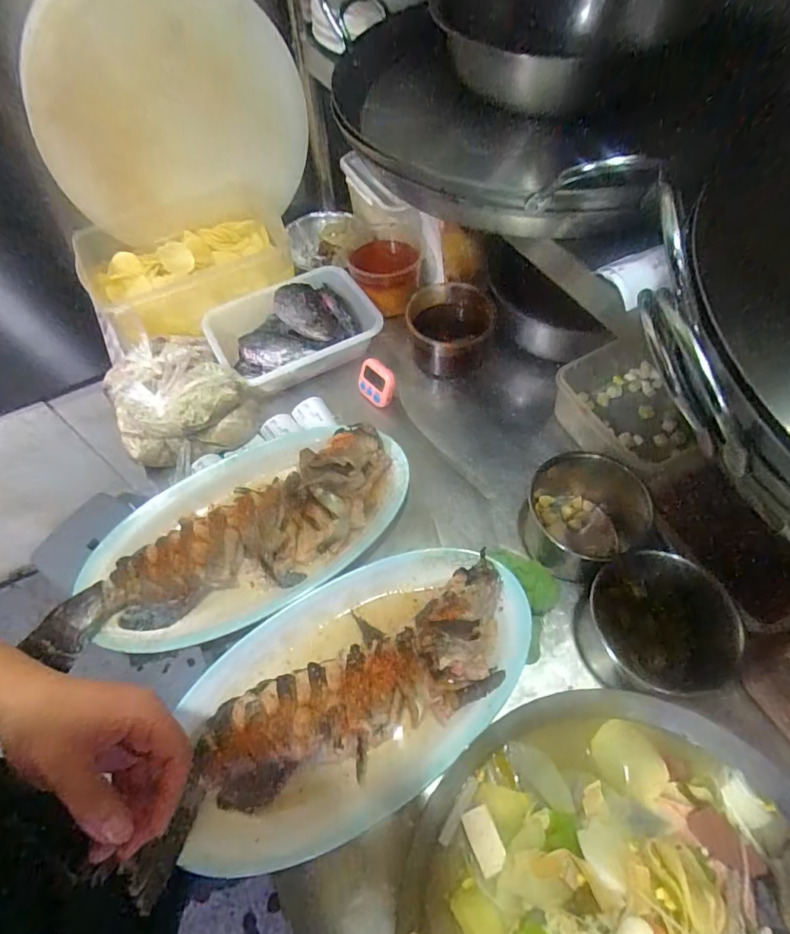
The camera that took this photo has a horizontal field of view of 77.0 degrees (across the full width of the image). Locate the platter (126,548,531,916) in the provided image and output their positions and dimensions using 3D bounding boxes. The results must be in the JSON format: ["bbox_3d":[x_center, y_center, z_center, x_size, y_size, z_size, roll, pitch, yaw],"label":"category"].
[{"bbox_3d":[-0.050,0.223,0.502,0.418,0.072,0.218,-25,60,-11],"label":"platter"}]

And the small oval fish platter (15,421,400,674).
[{"bbox_3d":[-0.179,0.066,0.603,0.416,0.059,0.224,-32,61,-15],"label":"small oval fish platter"}]

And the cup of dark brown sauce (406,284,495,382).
[{"bbox_3d":[0.085,-0.214,0.781,0.125,0.090,0.133,-2,58,3],"label":"cup of dark brown sauce"}]

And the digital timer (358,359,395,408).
[{"bbox_3d":[-0.030,-0.127,0.746,0.064,0.059,0.017,37,35,23],"label":"digital timer"}]

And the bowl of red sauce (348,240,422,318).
[{"bbox_3d":[-0.017,-0.332,0.859,0.116,0.088,0.147,-6,58,0],"label":"bowl of red sauce"}]

